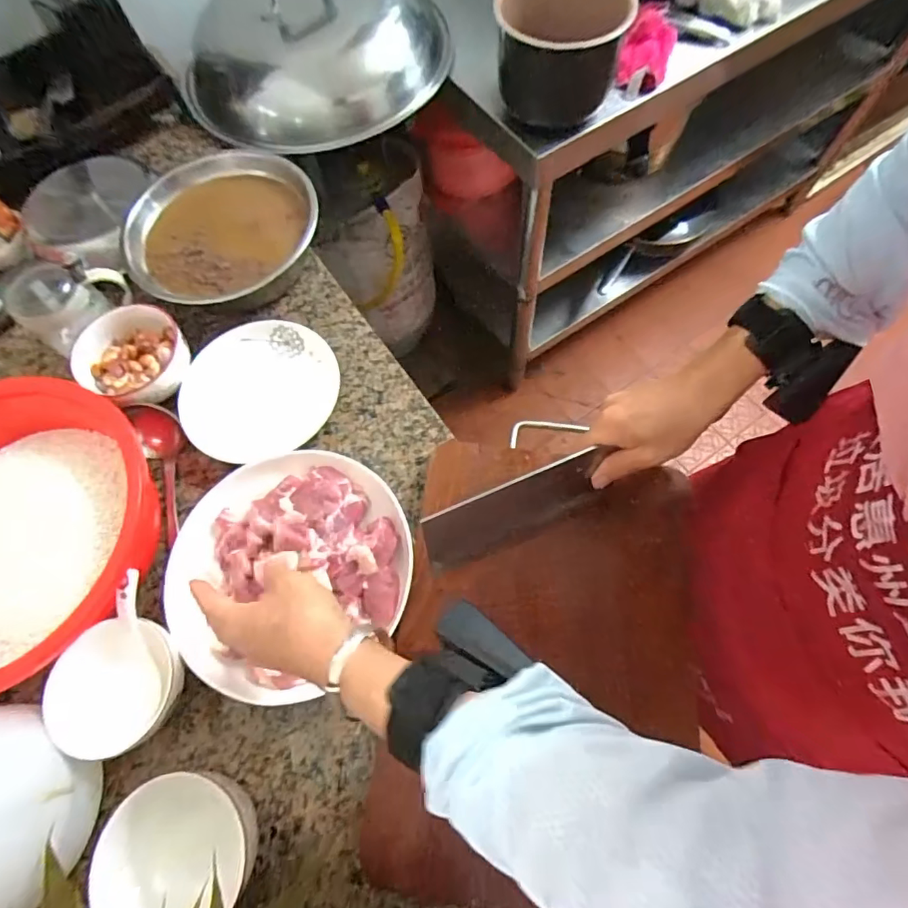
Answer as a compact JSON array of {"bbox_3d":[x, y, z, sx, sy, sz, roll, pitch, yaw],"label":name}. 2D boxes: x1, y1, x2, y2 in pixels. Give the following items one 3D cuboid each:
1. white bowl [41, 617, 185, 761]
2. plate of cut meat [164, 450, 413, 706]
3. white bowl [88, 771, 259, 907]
[{"bbox_3d":[-0.282,0.197,0.428,0.095,0.056,0.103,-6,68,1],"label":"white bowl"},{"bbox_3d":[-0.154,0.102,0.464,0.220,0.040,0.206,-1,68,3],"label":"plate of cut meat"},{"bbox_3d":[-0.210,0.309,0.384,0.120,0.053,0.106,-41,72,-12],"label":"white bowl"}]

